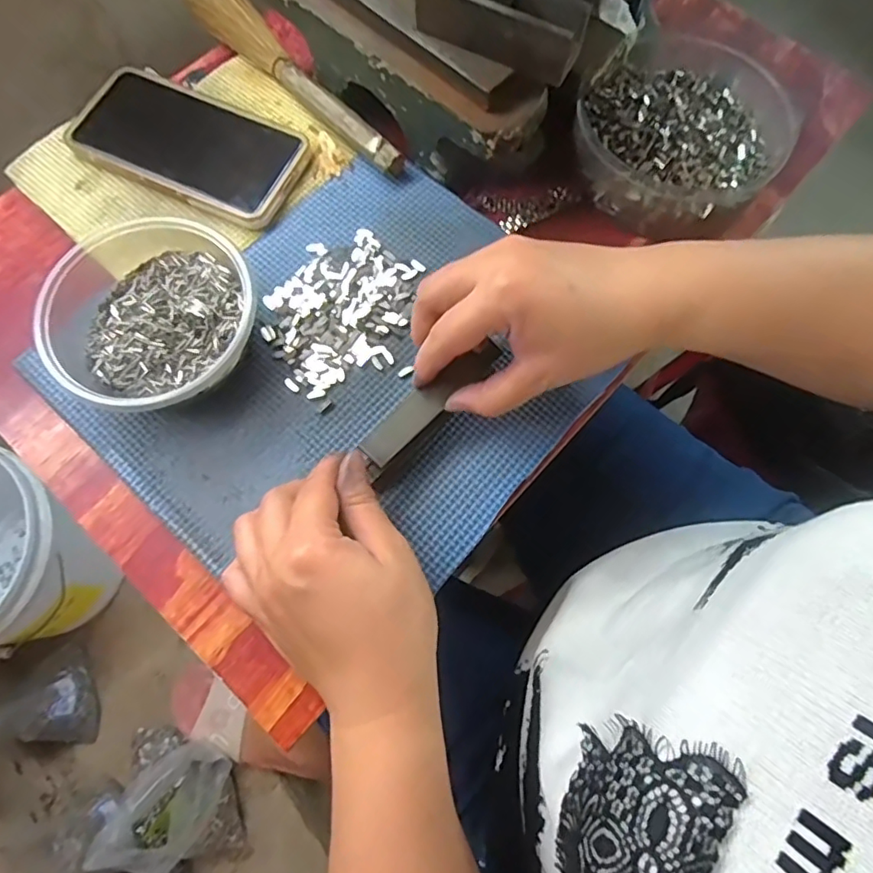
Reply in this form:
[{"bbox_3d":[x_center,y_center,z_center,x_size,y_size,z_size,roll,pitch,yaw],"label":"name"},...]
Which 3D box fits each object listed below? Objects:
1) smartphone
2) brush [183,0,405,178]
[{"bbox_3d":[-0.166,-0.198,0.384,0.153,0.009,0.077,25,73,7],"label":"smartphone"},{"bbox_3d":[-0.106,-0.260,0.403,0.038,0.020,0.230,-38,76,-12],"label":"brush"}]

